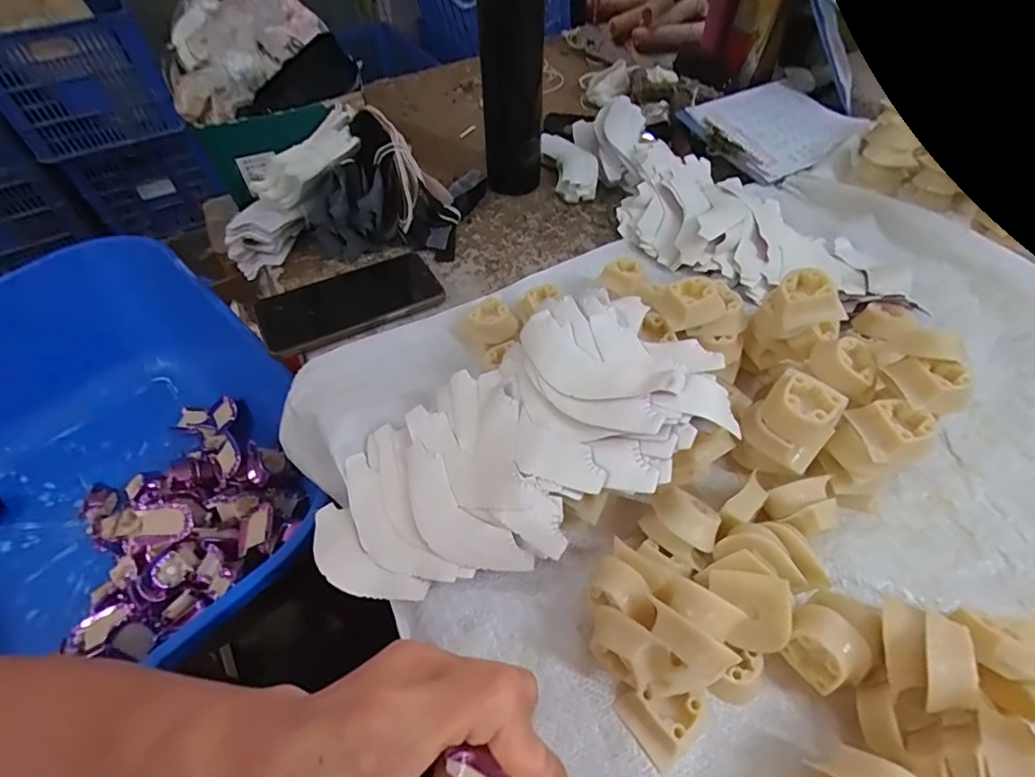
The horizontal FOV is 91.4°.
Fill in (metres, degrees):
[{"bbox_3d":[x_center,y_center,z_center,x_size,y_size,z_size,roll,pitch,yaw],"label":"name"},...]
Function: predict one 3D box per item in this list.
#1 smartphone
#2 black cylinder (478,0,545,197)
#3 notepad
[{"bbox_3d":[-0.154,-0.084,0.469,0.161,0.010,0.082,-22,55,-14],"label":"smartphone"},{"bbox_3d":[-0.006,-0.331,0.536,0.064,0.223,0.080,0,53,1],"label":"black cylinder"},{"bbox_3d":[0.313,-0.326,0.624,0.192,0.024,0.147,-29,57,-19],"label":"notepad"}]

